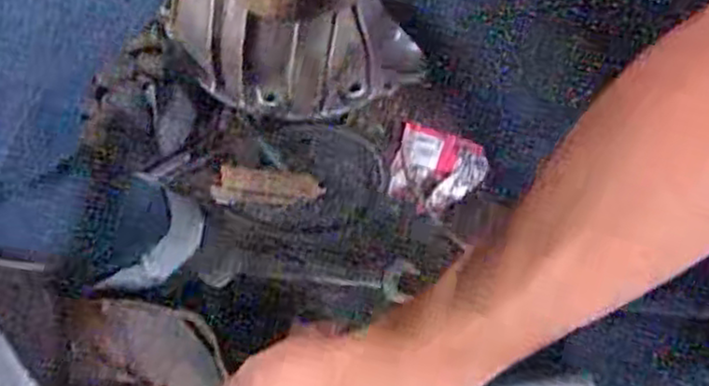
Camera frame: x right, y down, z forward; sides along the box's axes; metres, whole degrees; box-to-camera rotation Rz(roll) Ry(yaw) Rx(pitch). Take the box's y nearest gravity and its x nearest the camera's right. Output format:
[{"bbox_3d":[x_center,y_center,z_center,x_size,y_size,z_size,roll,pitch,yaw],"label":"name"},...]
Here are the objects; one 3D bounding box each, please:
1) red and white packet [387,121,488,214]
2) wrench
[{"bbox_3d":[0.093,-0.025,0.819,0.100,0.020,0.094,19,75,3],"label":"red and white packet"},{"bbox_3d":[-0.051,0.092,0.787,0.233,0.020,0.040,3,75,-1],"label":"wrench"}]

